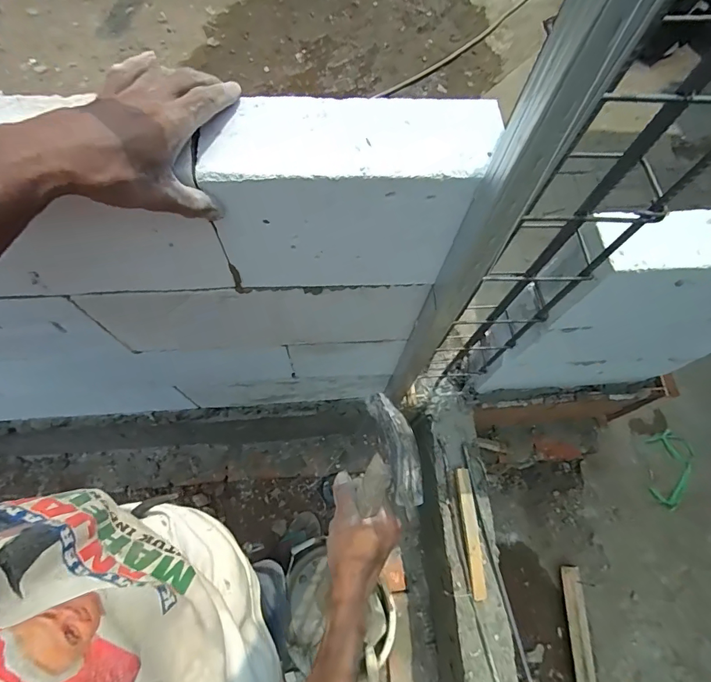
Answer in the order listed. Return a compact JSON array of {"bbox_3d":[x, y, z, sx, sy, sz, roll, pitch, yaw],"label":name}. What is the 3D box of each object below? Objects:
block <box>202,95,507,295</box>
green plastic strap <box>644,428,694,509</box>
[{"bbox_3d":[-0.010,-0.153,0.471,0.267,0.200,0.096,-4,68,-2],"label":"block"},{"bbox_3d":[1.149,0.457,1.542,0.167,0.060,0.275,37,73,14],"label":"green plastic strap"}]

